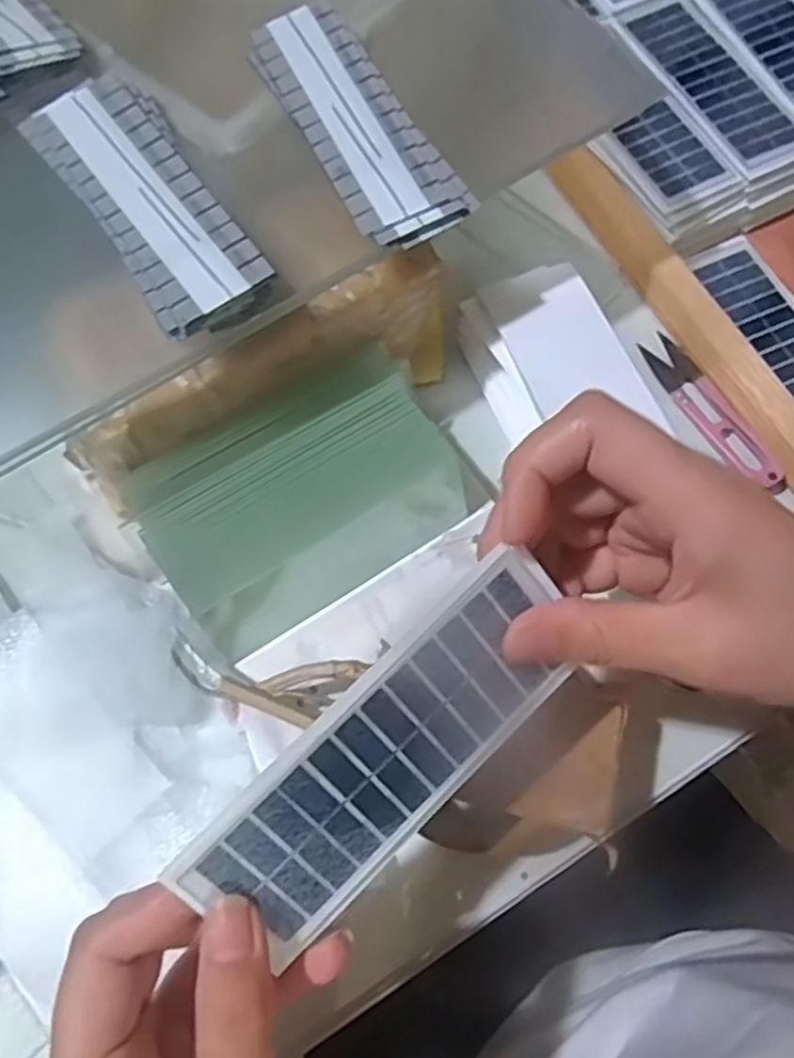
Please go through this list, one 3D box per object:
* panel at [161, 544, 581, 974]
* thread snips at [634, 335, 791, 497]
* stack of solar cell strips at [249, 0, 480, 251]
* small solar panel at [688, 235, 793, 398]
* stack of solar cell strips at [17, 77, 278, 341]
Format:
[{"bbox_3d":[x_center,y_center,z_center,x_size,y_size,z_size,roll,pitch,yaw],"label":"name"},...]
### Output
[{"bbox_3d":[0.001,0.067,0.225,0.134,0.004,0.049,-43,109,-9],"label":"panel"},{"bbox_3d":[0.166,-0.062,0.392,0.023,0.013,0.102,-24,71,-9],"label":"thread snips"},{"bbox_3d":[-0.019,-0.173,0.314,0.046,0.007,0.128,-31,74,-6],"label":"stack of solar cell strips"},{"bbox_3d":[0.219,-0.105,0.413,0.045,0.006,0.146,-25,71,-10],"label":"small solar panel"},{"bbox_3d":[-0.098,-0.131,0.294,0.048,0.009,0.124,-35,75,-10],"label":"stack of solar cell strips"}]

